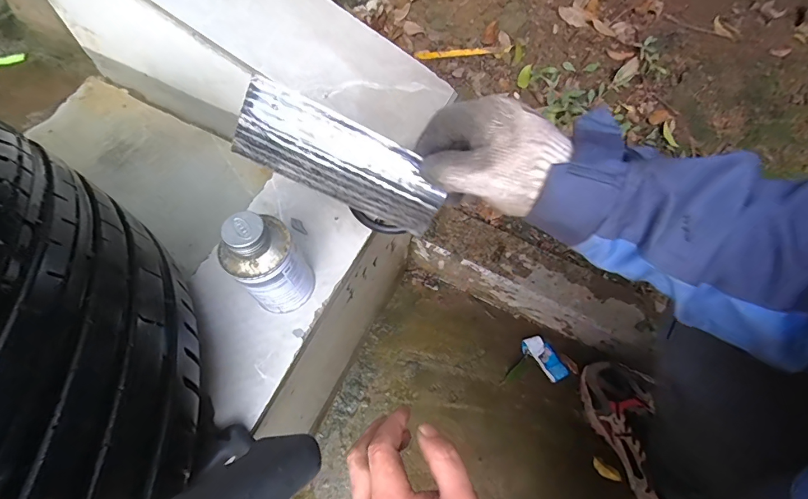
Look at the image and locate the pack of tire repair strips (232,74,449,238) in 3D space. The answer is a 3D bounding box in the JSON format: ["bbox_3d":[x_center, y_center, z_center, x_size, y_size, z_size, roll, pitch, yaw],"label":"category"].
[{"bbox_3d":[-0.051,-0.075,0.353,0.179,0.069,0.009,26,24,-8],"label":"pack of tire repair strips"}]

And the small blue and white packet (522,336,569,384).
[{"bbox_3d":[0.270,0.206,0.794,0.046,0.012,0.093,-37,72,-18],"label":"small blue and white packet"}]

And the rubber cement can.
[{"bbox_3d":[-0.125,0.014,0.390,0.065,0.119,0.056,-38,72,-19],"label":"rubber cement can"}]

